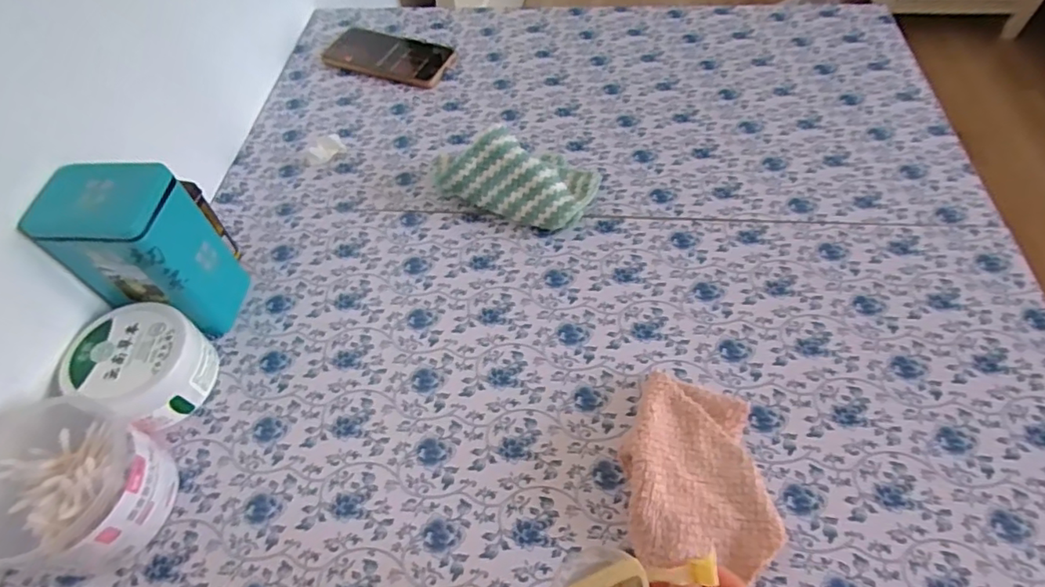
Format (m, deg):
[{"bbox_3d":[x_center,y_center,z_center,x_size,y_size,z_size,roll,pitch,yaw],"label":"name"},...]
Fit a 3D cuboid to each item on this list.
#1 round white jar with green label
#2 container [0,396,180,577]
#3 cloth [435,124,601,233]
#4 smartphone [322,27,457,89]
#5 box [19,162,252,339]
[{"bbox_3d":[-0.300,0.059,0.438,0.084,0.058,0.083,-1,55,2],"label":"round white jar with green label"},{"bbox_3d":[-0.306,0.134,0.375,0.099,0.072,0.104,-1,55,2],"label":"container"},{"bbox_3d":[-0.005,-0.127,0.545,0.158,0.065,0.105,17,58,14],"label":"cloth"},{"bbox_3d":[-0.172,-0.306,0.705,0.167,0.016,0.076,21,59,16],"label":"smartphone"},{"bbox_3d":[-0.300,-0.032,0.447,0.089,0.150,0.078,2,55,4],"label":"box"}]

